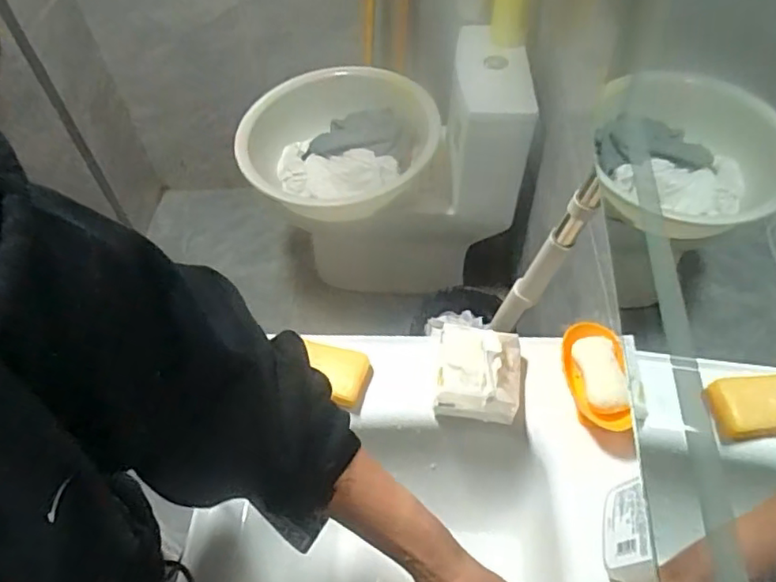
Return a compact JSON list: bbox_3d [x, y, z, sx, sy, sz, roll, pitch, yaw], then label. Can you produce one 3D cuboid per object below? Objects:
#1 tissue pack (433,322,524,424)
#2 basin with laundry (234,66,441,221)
[{"bbox_3d":[0.100,0.086,0.657,0.091,0.044,0.100,8,54,10],"label":"tissue pack"},{"bbox_3d":[-0.119,-0.355,1.424,0.457,0.120,0.439,-2,53,3],"label":"basin with laundry"}]

